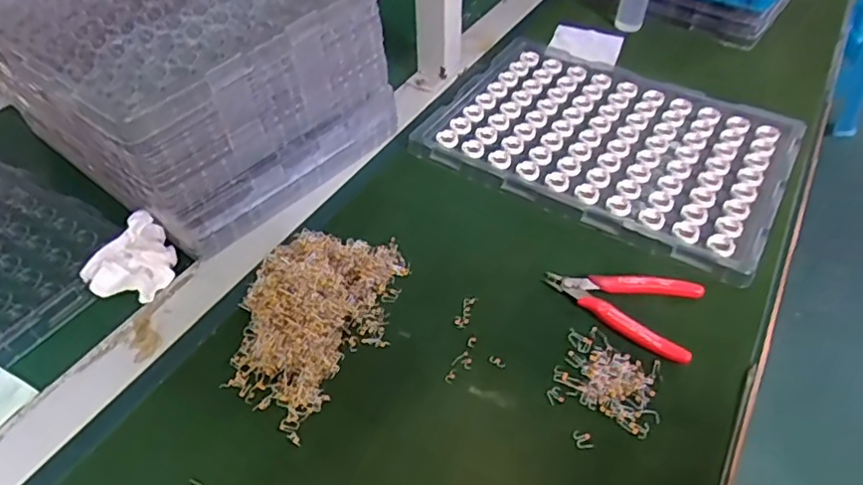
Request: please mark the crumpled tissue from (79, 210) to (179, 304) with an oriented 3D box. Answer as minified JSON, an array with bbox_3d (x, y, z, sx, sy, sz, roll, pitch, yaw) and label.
[{"bbox_3d":[-0.252,0.018,0.512,0.066,0.035,0.077,27,51,26],"label":"crumpled tissue"}]

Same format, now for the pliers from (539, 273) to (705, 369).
[{"bbox_3d":[0.155,0.045,0.497,0.119,0.013,0.081,19,48,19],"label":"pliers"}]

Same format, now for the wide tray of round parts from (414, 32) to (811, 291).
[{"bbox_3d":[0.186,-0.115,0.649,0.353,0.026,0.262,24,50,24],"label":"wide tray of round parts"}]

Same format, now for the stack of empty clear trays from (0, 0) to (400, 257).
[{"bbox_3d":[-0.258,-0.176,0.612,0.348,0.171,0.261,30,53,28],"label":"stack of empty clear trays"}]

